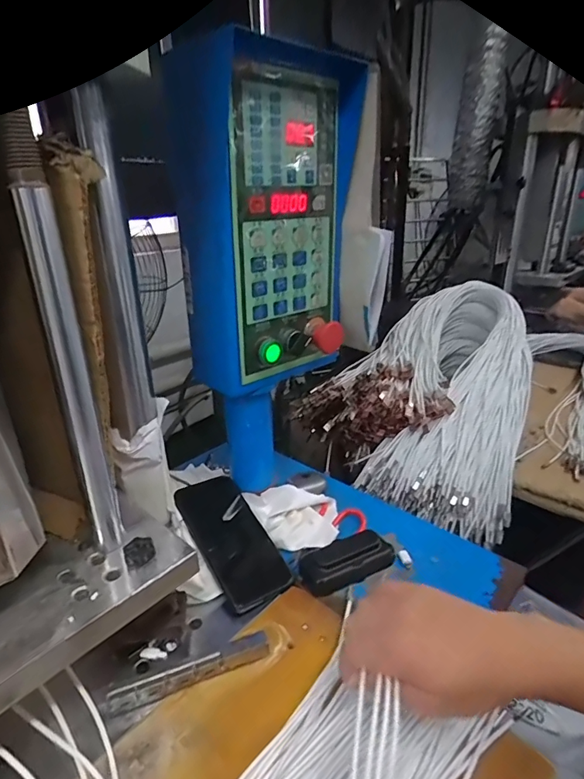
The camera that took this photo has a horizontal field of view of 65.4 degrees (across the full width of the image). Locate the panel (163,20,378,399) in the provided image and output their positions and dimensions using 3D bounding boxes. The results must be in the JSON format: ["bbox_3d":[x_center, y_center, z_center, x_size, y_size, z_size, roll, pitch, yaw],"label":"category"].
[{"bbox_3d":[-0.019,-0.170,0.501,0.221,0.326,0.102,-14,26,-29],"label":"panel"}]

